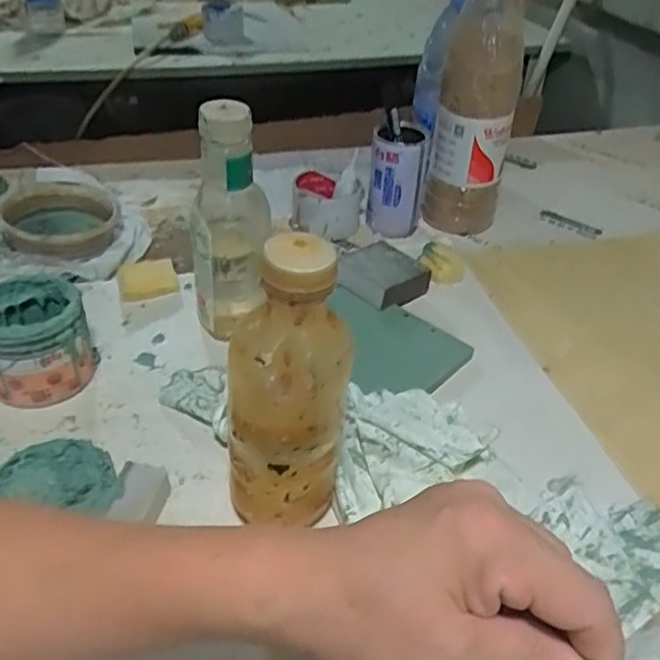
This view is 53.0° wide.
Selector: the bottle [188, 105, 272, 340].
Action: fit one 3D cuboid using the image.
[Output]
[{"bbox_3d":[-0.081,-0.085,0.551,0.063,0.201,0.059,1,38,-4],"label":"bottle"}]

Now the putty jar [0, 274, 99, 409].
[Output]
[{"bbox_3d":[-0.237,0.008,0.531,0.084,0.074,0.083,-15,42,-23],"label":"putty jar"}]

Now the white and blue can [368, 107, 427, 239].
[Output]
[{"bbox_3d":[0.077,-0.178,0.773,0.062,0.129,0.053,8,38,4],"label":"white and blue can"}]

